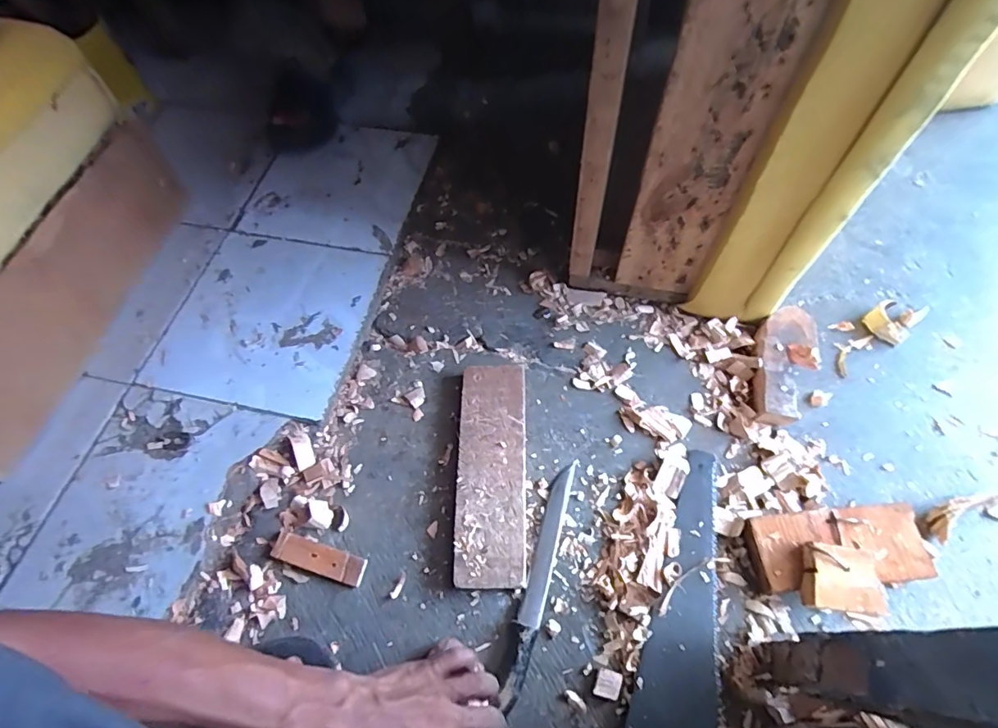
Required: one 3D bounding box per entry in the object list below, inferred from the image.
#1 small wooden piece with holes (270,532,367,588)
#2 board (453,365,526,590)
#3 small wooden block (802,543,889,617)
[{"bbox_3d":[-0.217,0.234,0.591,0.117,0.011,0.034,14,63,11],"label":"small wooden piece with holes"},{"bbox_3d":[-0.009,0.131,0.621,0.082,0.031,0.277,-1,62,3],"label":"board"},{"bbox_3d":[0.353,0.224,0.508,0.070,0.033,0.061,7,62,7],"label":"small wooden block"}]

